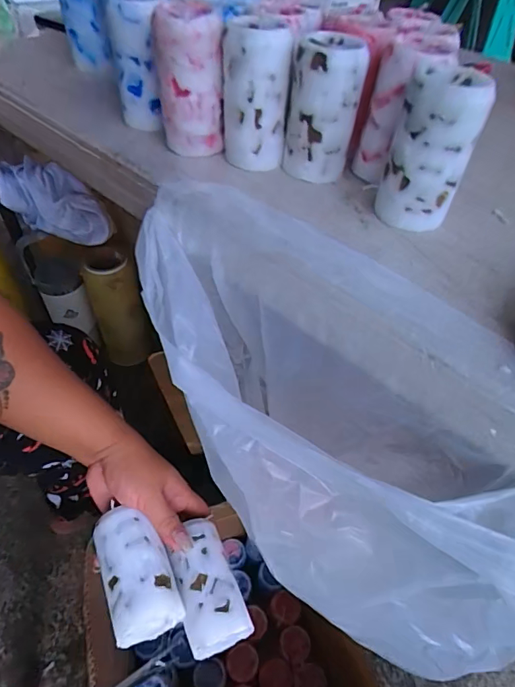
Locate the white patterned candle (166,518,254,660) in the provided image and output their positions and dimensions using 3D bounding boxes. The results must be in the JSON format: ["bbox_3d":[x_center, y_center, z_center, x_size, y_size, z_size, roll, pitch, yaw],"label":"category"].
[{"bbox_3d":[-0.043,0.200,0.354,0.047,0.040,0.092,-18,53,-17],"label":"white patterned candle"}]

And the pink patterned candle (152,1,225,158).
[{"bbox_3d":[-0.054,-0.204,0.337,0.048,0.097,0.050,-9,51,-11],"label":"pink patterned candle"}]

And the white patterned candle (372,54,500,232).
[{"bbox_3d":[0.116,-0.131,0.290,0.053,0.091,0.050,22,52,15],"label":"white patterned candle"}]

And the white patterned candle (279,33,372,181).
[{"bbox_3d":[0.048,-0.178,0.326,0.053,0.088,0.047,10,50,5],"label":"white patterned candle"}]

